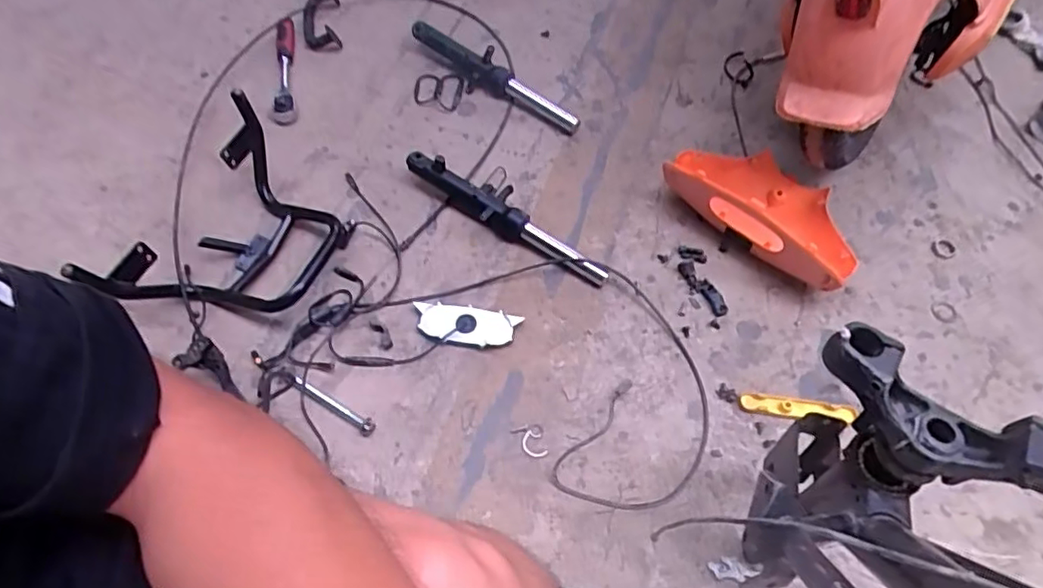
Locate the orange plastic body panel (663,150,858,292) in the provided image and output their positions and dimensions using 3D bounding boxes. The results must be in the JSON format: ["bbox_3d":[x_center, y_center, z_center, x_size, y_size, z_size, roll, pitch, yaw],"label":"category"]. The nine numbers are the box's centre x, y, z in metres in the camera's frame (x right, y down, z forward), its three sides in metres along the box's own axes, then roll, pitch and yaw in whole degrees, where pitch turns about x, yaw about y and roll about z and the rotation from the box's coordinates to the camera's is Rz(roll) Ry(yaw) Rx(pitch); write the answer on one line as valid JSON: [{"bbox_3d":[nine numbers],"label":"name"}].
[{"bbox_3d":[0.374,-0.144,0.917,0.288,0.090,0.150,39,67,21],"label":"orange plastic body panel"}]

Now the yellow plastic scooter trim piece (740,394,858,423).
[{"bbox_3d":[0.369,0.156,0.810,0.144,0.009,0.028,5,60,3],"label":"yellow plastic scooter trim piece"}]

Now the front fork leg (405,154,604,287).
[{"bbox_3d":[-0.022,-0.124,0.924,0.361,0.063,0.081,37,66,20],"label":"front fork leg"}]

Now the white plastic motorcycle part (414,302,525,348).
[{"bbox_3d":[-0.077,0.044,0.844,0.140,0.021,0.055,5,60,3],"label":"white plastic motorcycle part"}]

